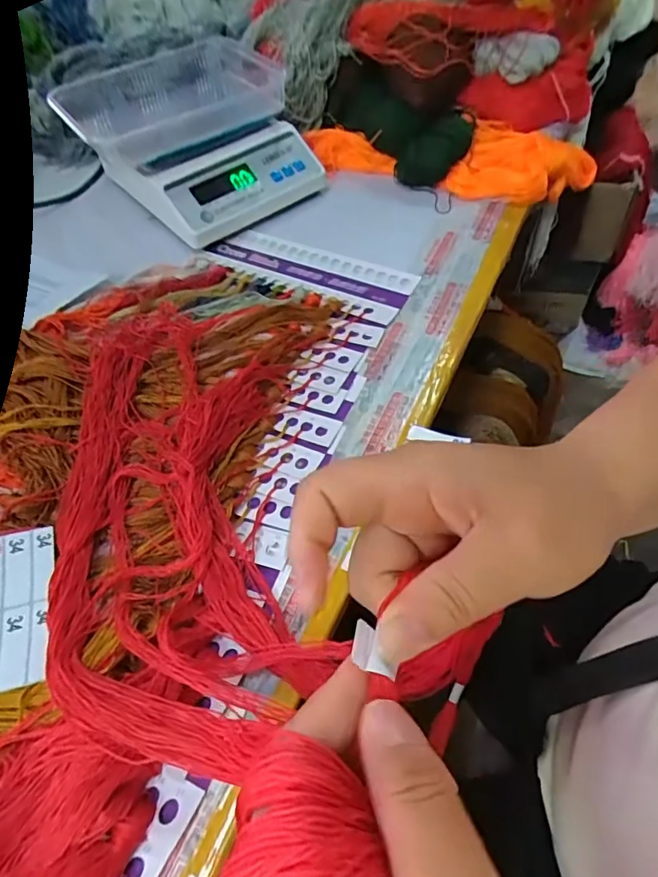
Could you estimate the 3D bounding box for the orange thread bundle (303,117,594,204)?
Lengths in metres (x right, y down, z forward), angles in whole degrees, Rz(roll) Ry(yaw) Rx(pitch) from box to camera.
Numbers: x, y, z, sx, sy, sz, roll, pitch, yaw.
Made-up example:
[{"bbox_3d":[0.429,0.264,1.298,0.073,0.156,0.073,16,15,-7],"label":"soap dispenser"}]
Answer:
[{"bbox_3d":[0.140,-0.334,0.632,0.354,0.051,0.094,9,56,10],"label":"orange thread bundle"}]

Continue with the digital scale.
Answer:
[{"bbox_3d":[-0.185,-0.382,0.646,0.238,0.102,0.326,-33,59,-18],"label":"digital scale"}]

